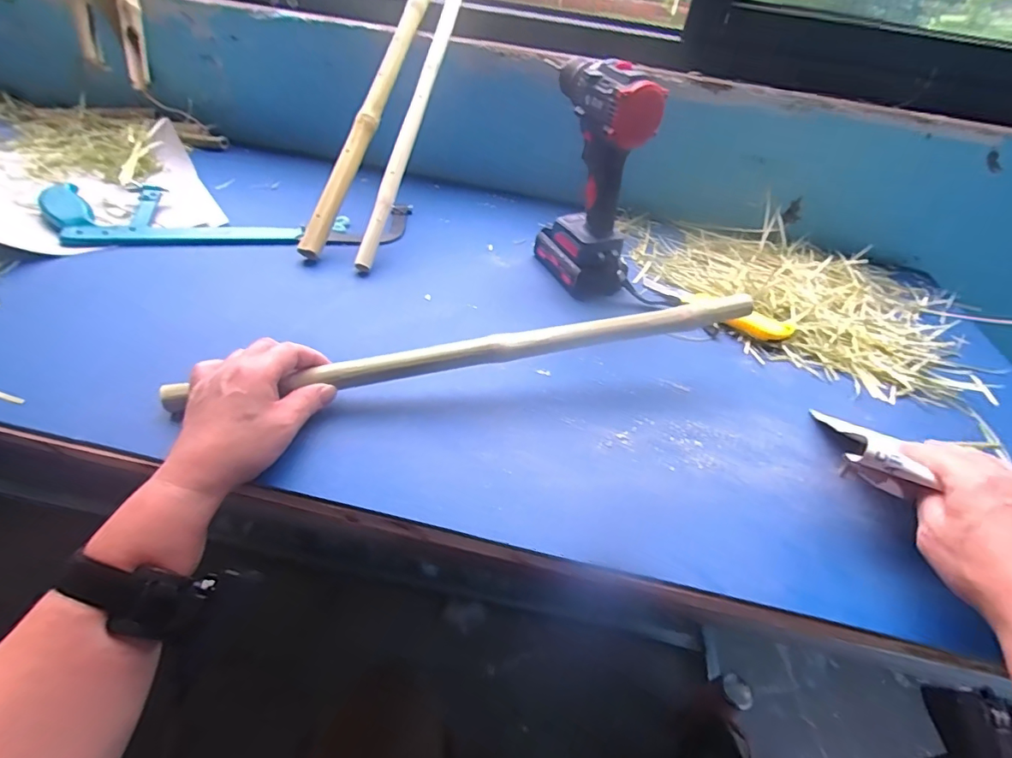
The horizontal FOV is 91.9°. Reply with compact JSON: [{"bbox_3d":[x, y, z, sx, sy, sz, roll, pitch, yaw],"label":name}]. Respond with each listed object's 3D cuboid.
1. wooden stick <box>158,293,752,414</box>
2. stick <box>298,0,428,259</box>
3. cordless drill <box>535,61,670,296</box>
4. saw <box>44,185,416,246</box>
[{"bbox_3d":[-0.024,-0.024,0.429,0.504,0.025,0.025,-9,46,-7],"label":"wooden stick"},{"bbox_3d":[-0.161,-0.384,0.641,0.020,0.022,0.509,14,74,7],"label":"stick"},{"bbox_3d":[0.096,-0.223,0.557,0.071,0.223,0.147,-11,46,-19],"label":"cordless drill"},{"bbox_3d":[-0.331,-0.196,0.605,0.412,0.031,0.130,-2,44,-10],"label":"saw"}]

